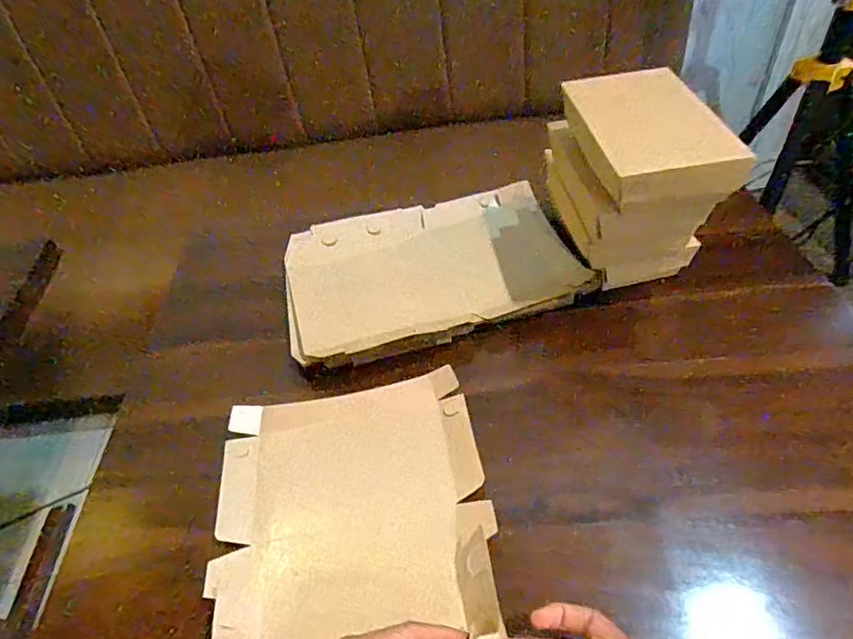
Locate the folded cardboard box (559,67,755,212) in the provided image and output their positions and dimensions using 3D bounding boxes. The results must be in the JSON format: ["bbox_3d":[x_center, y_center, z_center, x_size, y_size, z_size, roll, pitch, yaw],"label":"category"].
[{"bbox_3d":[0.198,-0.168,0.511,0.122,0.044,0.184,-9,48,1],"label":"folded cardboard box"}]

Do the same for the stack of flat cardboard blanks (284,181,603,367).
[{"bbox_3d":[0.002,-0.070,0.669,0.341,0.025,0.238,-14,48,-4],"label":"stack of flat cardboard blanks"}]

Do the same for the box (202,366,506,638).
[{"bbox_3d":[-0.066,0.175,0.462,0.232,0.062,0.297,-9,50,-2],"label":"box"}]

